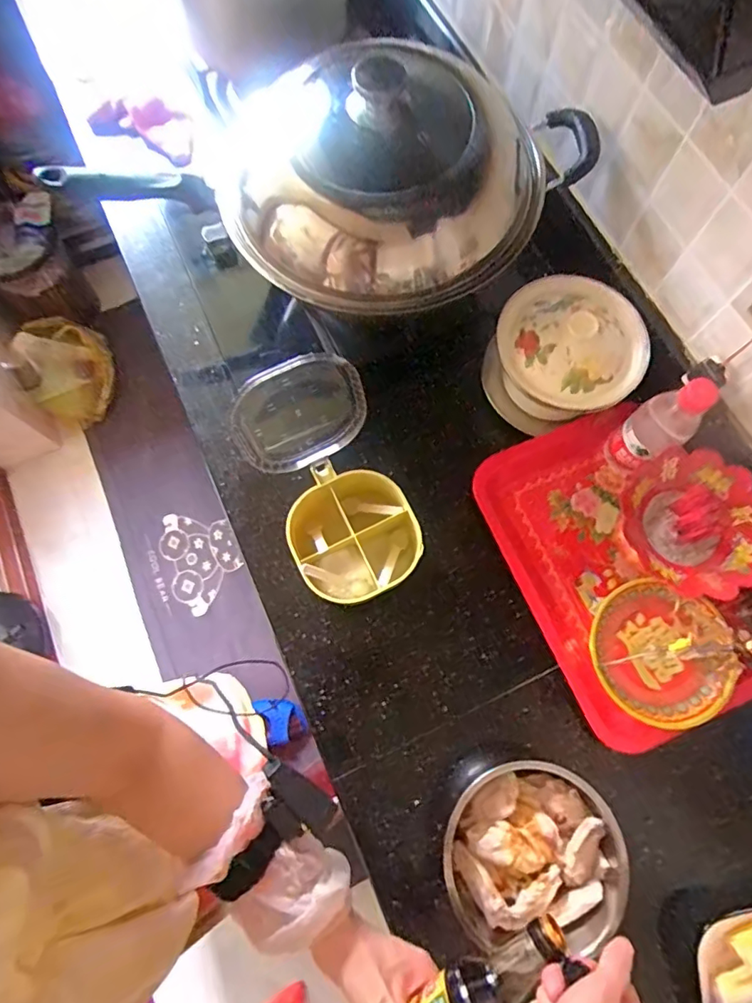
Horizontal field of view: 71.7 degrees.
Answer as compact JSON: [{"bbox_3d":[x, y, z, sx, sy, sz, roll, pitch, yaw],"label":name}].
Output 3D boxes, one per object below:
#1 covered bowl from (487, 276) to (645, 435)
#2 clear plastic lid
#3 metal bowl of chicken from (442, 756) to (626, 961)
[{"bbox_3d":[0.241,-0.186,0.669,0.172,0.131,0.163,0,74,1],"label":"covered bowl"},{"bbox_3d":[-0.081,-0.092,0.544,0.139,0.140,0.018,-26,57,-4],"label":"clear plastic lid"},{"bbox_3d":[0.158,0.354,0.535,0.171,0.063,0.165,0,74,1],"label":"metal bowl of chicken"}]

